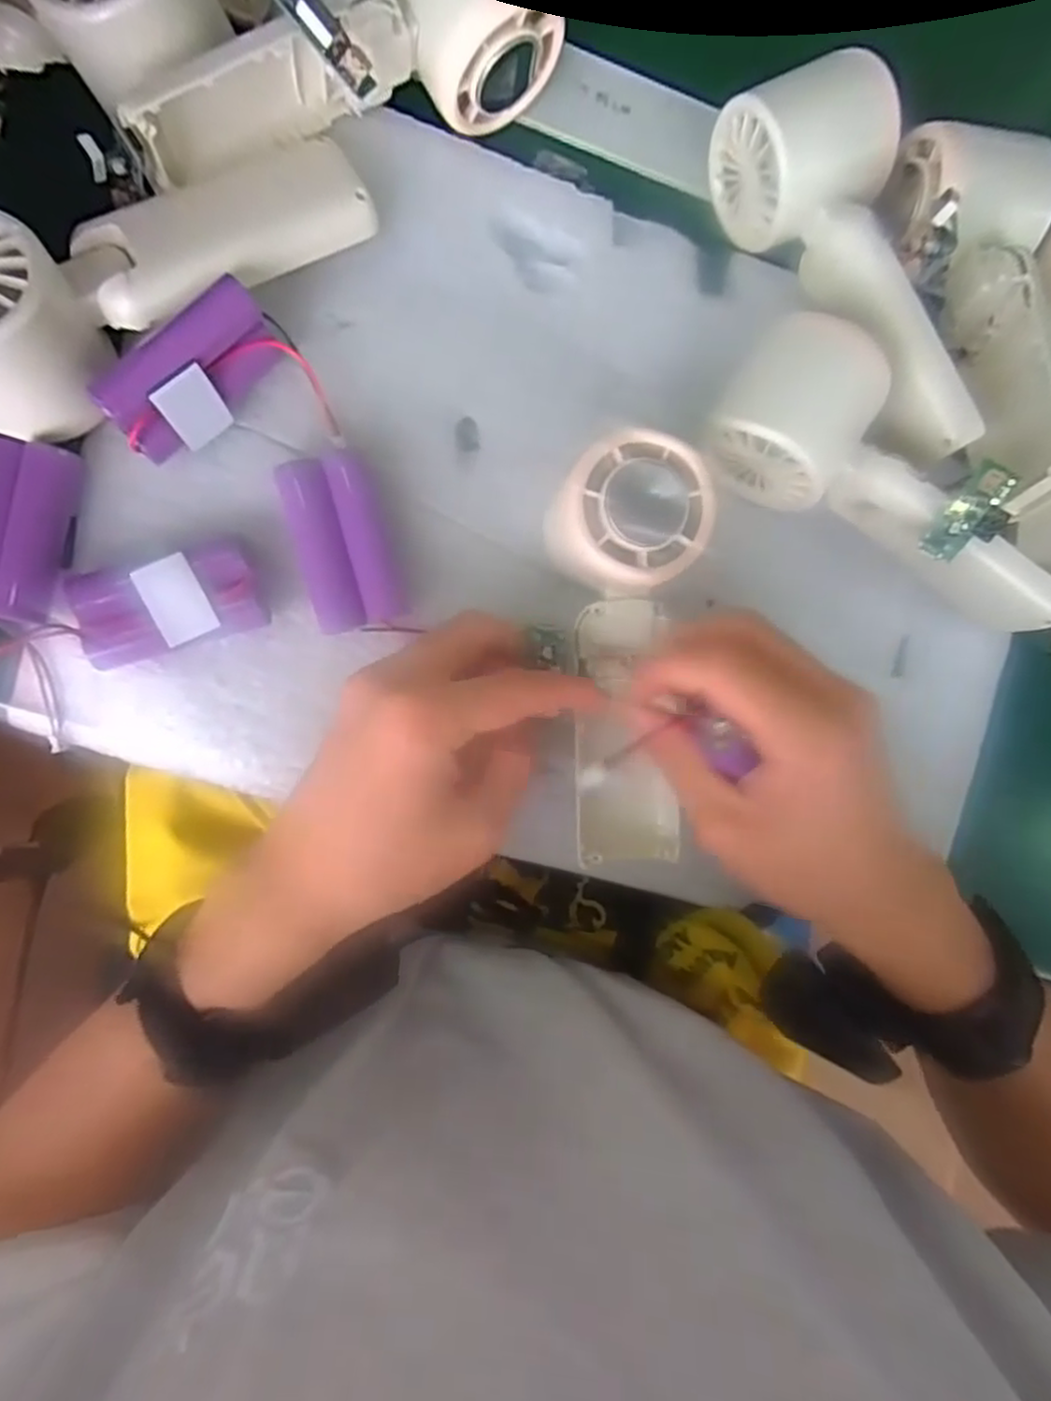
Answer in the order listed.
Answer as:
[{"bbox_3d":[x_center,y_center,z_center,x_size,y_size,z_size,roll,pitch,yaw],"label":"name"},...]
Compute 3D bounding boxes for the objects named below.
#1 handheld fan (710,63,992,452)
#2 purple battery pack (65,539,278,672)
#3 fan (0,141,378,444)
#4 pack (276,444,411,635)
[{"bbox_3d":[0.139,-0.178,0.291,0.054,0.057,0.163,-30,96,-6],"label":"handheld fan"},{"bbox_3d":[-0.136,-0.037,0.270,0.064,0.023,0.032,-16,94,-7],"label":"purple battery pack"},{"bbox_3d":[-0.133,-0.158,0.250,0.158,0.051,0.062,-33,96,-6],"label":"fan"},{"bbox_3d":[-0.071,-0.062,0.280,0.034,0.016,0.067,-14,94,-7],"label":"pack"}]

